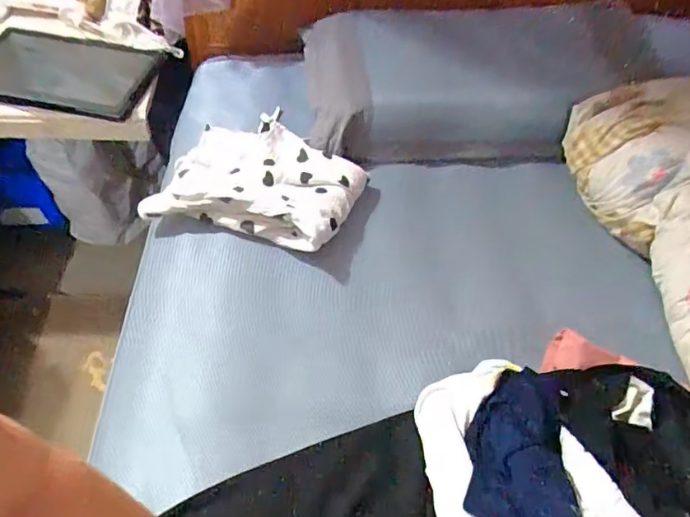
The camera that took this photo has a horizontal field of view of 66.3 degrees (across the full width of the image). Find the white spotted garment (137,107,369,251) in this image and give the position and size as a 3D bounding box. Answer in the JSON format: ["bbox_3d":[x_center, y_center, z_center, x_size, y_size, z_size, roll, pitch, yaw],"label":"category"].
[{"bbox_3d":[-0.134,-0.128,0.847,0.311,0.048,0.219,15,51,8],"label":"white spotted garment"}]

